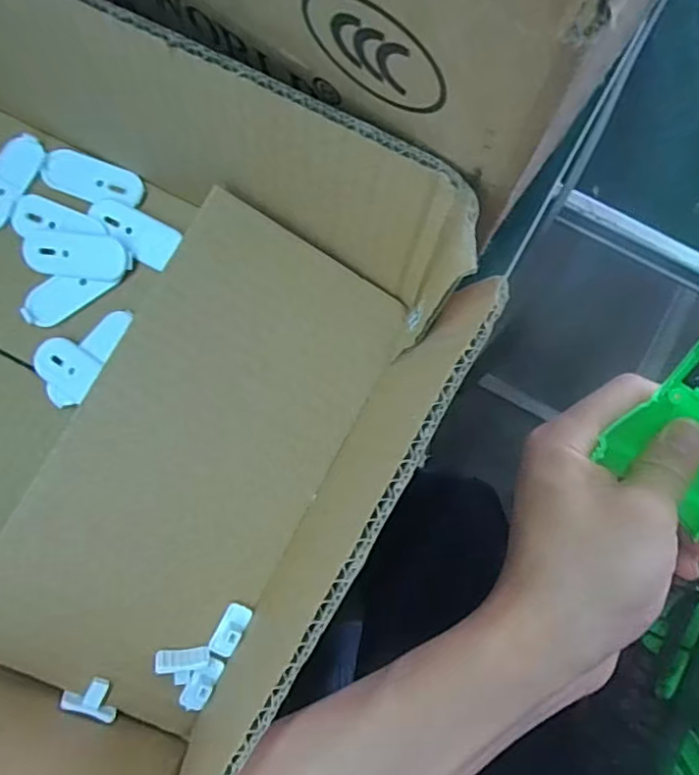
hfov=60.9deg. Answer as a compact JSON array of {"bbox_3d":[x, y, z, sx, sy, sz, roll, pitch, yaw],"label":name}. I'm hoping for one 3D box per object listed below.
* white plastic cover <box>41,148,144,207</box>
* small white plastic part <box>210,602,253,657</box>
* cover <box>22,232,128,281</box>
[{"bbox_3d":[-0.118,-0.096,0.273,0.048,0.004,0.021,20,81,5],"label":"white plastic cover"},{"bbox_3d":[-0.047,0.095,0.232,0.010,0.008,0.020,29,82,6],"label":"small white plastic part"},{"bbox_3d":[-0.123,-0.060,0.265,0.048,0.004,0.019,7,80,3],"label":"cover"}]

